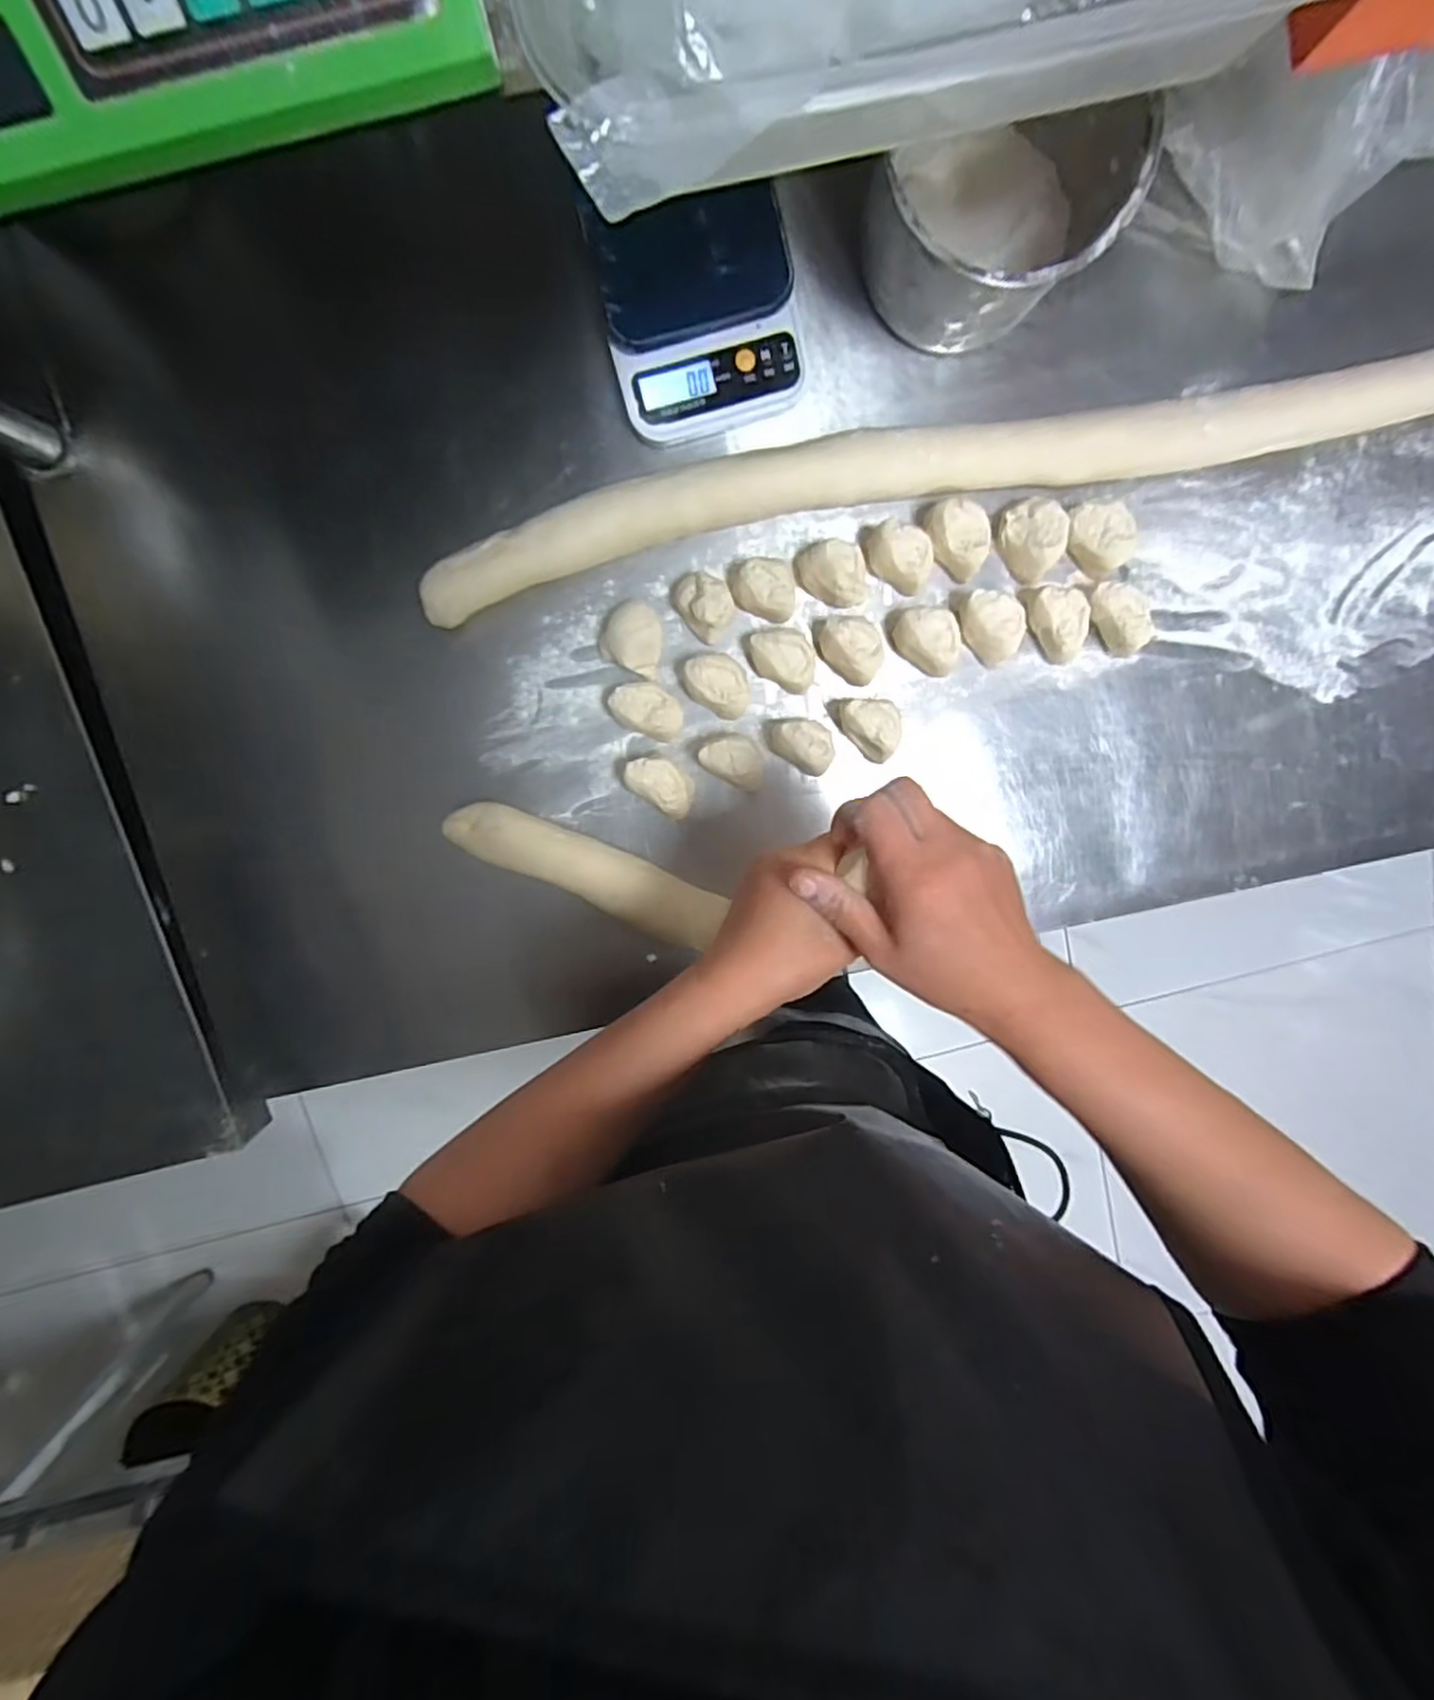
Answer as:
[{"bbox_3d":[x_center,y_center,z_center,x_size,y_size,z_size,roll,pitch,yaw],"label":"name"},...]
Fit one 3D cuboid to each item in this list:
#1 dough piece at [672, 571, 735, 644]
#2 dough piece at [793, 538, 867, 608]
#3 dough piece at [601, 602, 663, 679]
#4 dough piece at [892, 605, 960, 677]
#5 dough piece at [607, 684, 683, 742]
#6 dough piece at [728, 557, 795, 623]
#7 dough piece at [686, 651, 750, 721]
[{"bbox_3d":[-0.011,-0.183,0.511,0.050,0.039,0.035,43,94,-7],"label":"dough piece"},{"bbox_3d":[0.089,-0.207,0.516,0.061,0.032,0.042,40,94,-6],"label":"dough piece"},{"bbox_3d":[-0.061,-0.158,0.515,0.046,0.032,0.046,0,97,-2],"label":"dough piece"},{"bbox_3d":[0.162,-0.162,0.529,0.053,0.030,0.042,37,95,-6],"label":"dough piece"},{"bbox_3d":[-0.053,-0.107,0.529,0.056,0.031,0.035,22,96,-5],"label":"dough piece"},{"bbox_3d":[0.033,-0.193,0.516,0.047,0.032,0.040,2,97,-2],"label":"dough piece"},{"bbox_3d":[0.001,-0.126,0.525,0.053,0.029,0.039,33,95,-6],"label":"dough piece"}]

